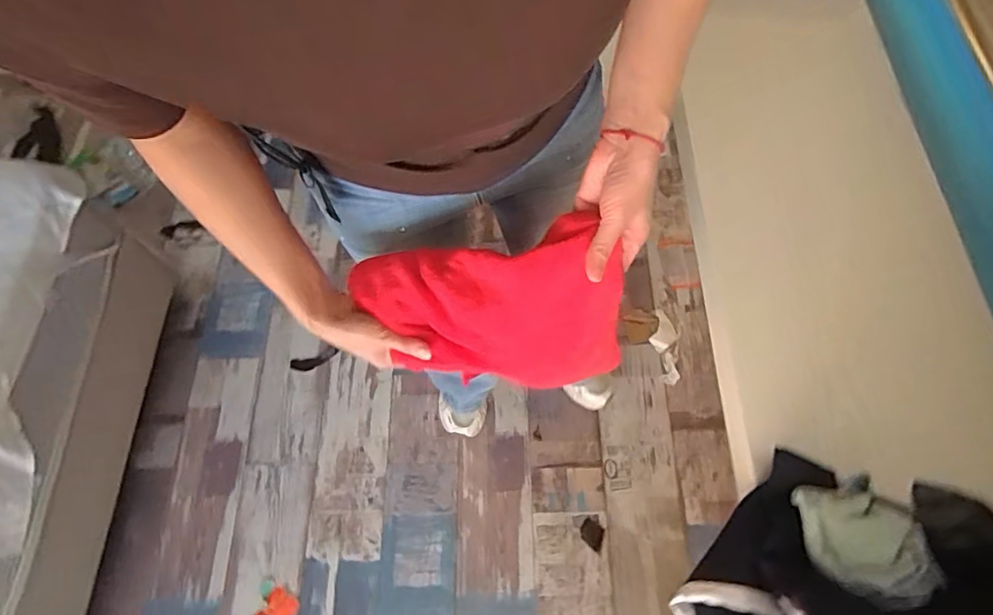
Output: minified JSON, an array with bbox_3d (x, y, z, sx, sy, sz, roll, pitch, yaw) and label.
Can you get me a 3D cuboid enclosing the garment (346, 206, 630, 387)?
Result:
[{"bbox_3d":[-0.012,-0.007,0.543,0.270,0.175,0.101,4,62,3],"label":"garment"}]

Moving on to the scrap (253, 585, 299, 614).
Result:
[{"bbox_3d":[-0.473,0.649,1.143,0.070,0.004,0.084,32,71,14],"label":"scrap"}]

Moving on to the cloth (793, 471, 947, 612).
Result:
[{"bbox_3d":[0.319,0.202,0.473,0.094,0.046,0.105,-1,66,0],"label":"cloth"}]

